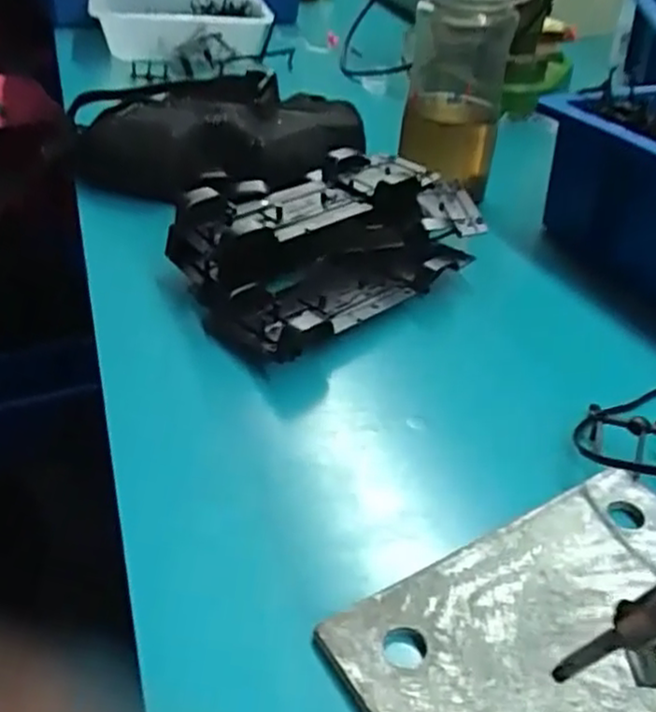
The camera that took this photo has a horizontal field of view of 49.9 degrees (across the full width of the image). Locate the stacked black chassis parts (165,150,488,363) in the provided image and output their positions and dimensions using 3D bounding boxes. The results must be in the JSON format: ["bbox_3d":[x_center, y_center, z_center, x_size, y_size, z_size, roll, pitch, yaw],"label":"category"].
[{"bbox_3d":[-0.003,-0.092,0.531,0.225,0.068,0.176,-26,46,-34],"label":"stacked black chassis parts"}]

